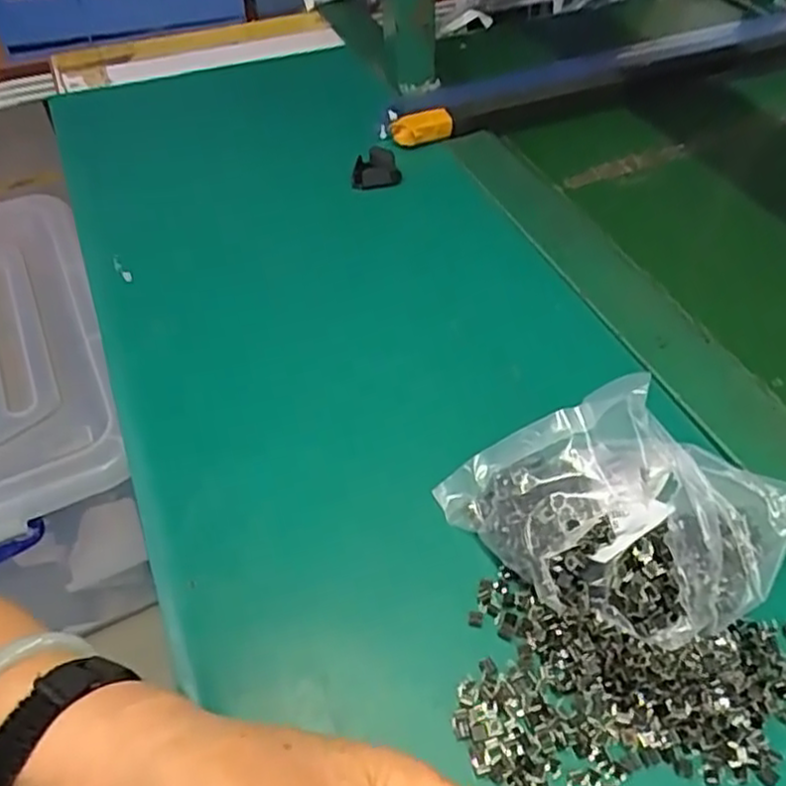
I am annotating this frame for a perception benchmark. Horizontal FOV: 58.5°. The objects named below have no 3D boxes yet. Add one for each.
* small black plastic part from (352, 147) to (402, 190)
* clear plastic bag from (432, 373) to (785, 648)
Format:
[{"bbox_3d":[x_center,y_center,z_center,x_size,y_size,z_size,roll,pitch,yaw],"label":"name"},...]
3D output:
[{"bbox_3d":[-0.013,-0.181,0.570,0.038,0.020,0.033,-1,48,1],"label":"small black plastic part"},{"bbox_3d":[0.105,0.054,0.323,0.169,0.069,0.087,17,51,16],"label":"clear plastic bag"}]

